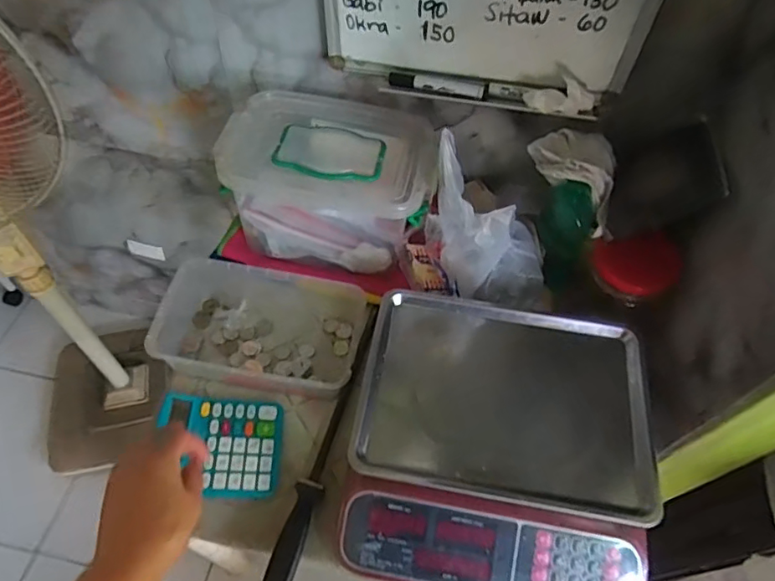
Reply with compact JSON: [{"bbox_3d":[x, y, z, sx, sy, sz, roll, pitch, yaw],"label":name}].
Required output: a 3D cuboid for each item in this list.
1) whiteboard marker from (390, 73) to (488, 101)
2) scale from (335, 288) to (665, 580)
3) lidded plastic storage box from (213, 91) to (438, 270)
[{"bbox_3d":[0.070,-0.283,0.732,0.137,0.024,0.018,13,56,5],"label":"whiteboard marker"},{"bbox_3d":[0.131,0.173,0.622,0.334,0.105,0.344,9,56,2],"label":"scale"},{"bbox_3d":[-0.076,-0.167,0.782,0.282,0.144,0.201,13,56,5],"label":"lidded plastic storage box"}]

